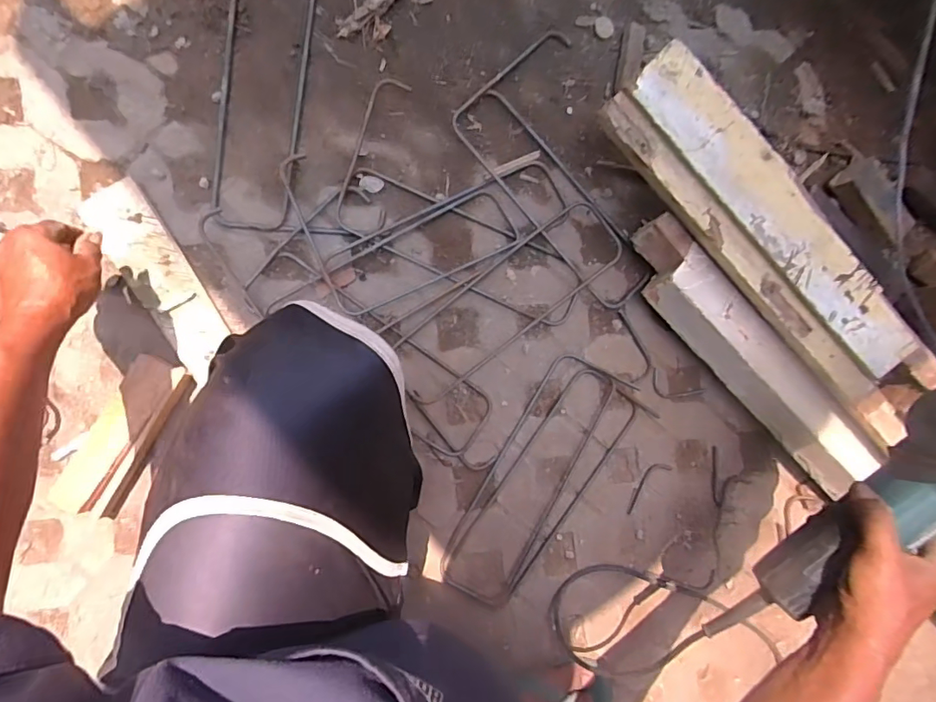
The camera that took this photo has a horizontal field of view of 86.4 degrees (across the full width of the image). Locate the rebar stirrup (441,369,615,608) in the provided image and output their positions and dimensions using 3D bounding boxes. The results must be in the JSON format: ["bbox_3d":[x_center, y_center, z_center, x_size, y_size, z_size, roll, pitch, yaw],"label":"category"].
[{"bbox_3d":[0.092,0.178,0.679,0.107,0.025,0.352,33,85,-7],"label":"rebar stirrup"}]

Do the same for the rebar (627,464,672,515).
[{"bbox_3d":[0.252,0.192,0.709,0.089,0.007,0.026,-45,96,-7],"label":"rebar"}]

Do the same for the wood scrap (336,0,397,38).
[{"bbox_3d":[-0.129,-0.462,0.669,0.115,0.010,0.028,-44,96,-7],"label":"wood scrap"}]

